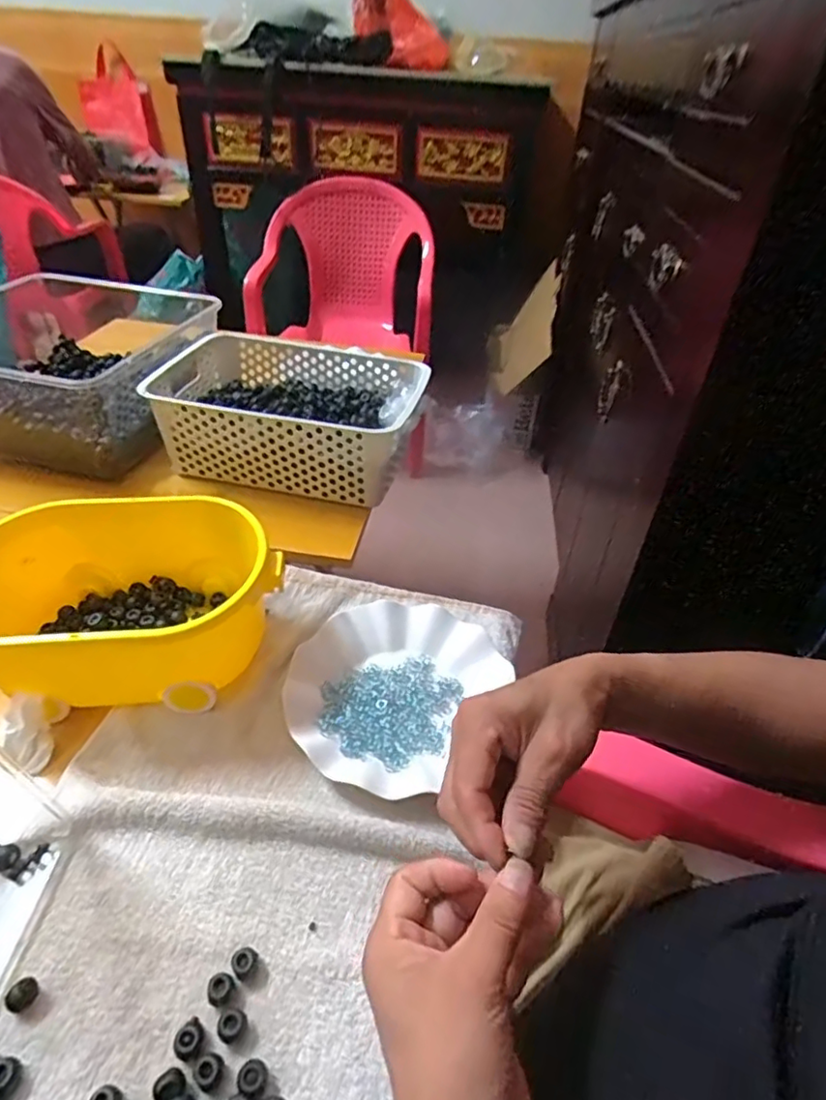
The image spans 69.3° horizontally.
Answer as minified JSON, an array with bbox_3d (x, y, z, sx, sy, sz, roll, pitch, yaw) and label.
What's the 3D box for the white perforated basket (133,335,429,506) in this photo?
[{"bbox_3d":[-0.156,-0.171,0.756,0.332,0.103,0.205,9,40,7],"label":"white perforated basket"}]

